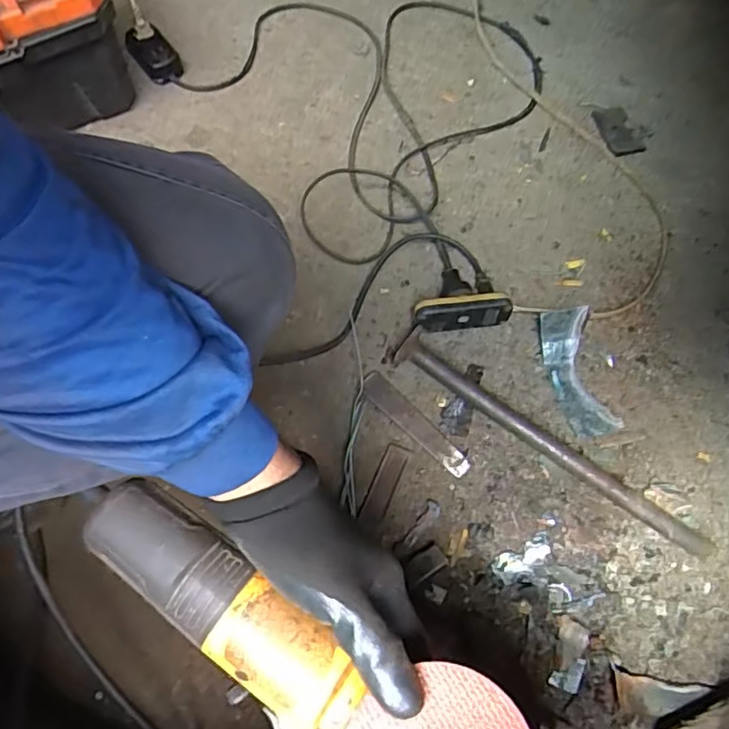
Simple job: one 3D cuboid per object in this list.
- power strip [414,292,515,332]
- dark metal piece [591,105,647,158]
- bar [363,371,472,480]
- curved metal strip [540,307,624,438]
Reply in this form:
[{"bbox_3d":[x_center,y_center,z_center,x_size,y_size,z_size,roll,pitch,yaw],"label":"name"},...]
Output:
[{"bbox_3d":[0.111,-0.058,0.666,0.111,0.045,0.024,-6,66,-4],"label":"power strip"},{"bbox_3d":[0.361,-0.332,0.830,0.053,0.004,0.092,-15,67,-8],"label":"dark metal piece"},{"bbox_3d":[0.053,0.065,0.632,0.031,0.005,0.146,-40,72,-17],"label":"bar"},{"bbox_3d":[0.235,0.008,0.643,0.049,0.044,0.140,-11,66,-6],"label":"curved metal strip"}]

